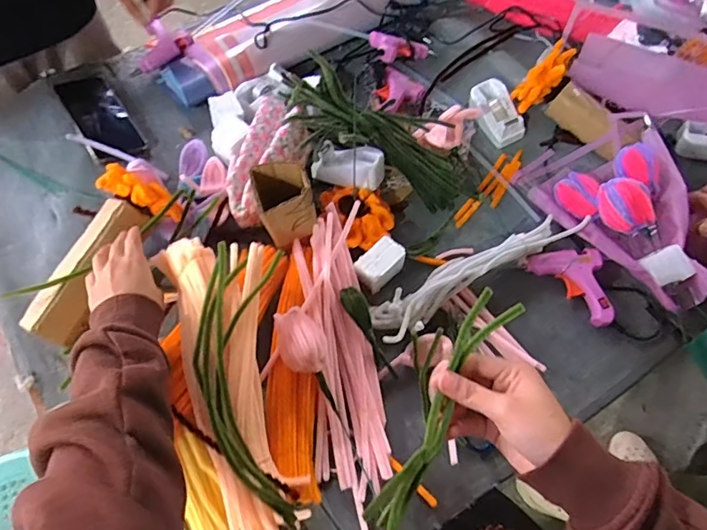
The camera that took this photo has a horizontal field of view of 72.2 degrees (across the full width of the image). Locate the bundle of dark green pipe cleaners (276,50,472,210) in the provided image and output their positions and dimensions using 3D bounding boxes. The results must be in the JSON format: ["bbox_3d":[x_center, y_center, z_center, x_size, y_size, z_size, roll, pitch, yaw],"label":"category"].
[{"bbox_3d":[0.043,-0.181,0.676,0.284,0.085,0.097,28,63,-13],"label":"bundle of dark green pipe cleaners"}]

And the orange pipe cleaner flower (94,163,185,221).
[{"bbox_3d":[-0.264,-0.090,0.607,0.104,0.041,0.032,26,64,-8],"label":"orange pipe cleaner flower"}]

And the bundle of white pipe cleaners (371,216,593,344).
[{"bbox_3d":[0.168,0.001,0.646,0.320,0.033,0.057,-28,68,-16],"label":"bundle of white pipe cleaners"}]

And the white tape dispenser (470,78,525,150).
[{"bbox_3d":[0.222,-0.237,0.760,0.054,0.045,0.103,-20,66,-13],"label":"white tape dispenser"}]

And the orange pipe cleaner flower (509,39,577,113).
[{"bbox_3d":[0.288,-0.284,0.737,0.049,0.037,0.111,48,112,18],"label":"orange pipe cleaner flower"}]

